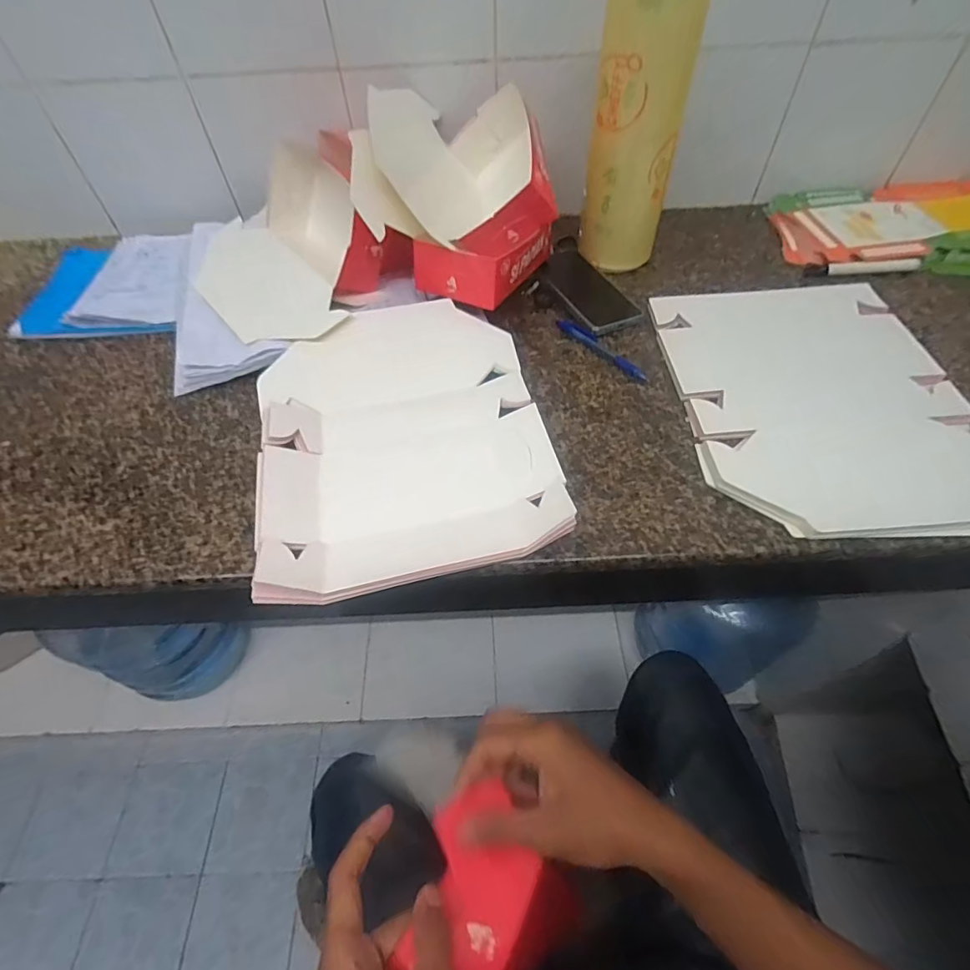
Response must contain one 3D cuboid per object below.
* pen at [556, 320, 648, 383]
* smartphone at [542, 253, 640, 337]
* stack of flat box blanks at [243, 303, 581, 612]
[{"bbox_3d":[0.138,-0.163,0.612,0.016,0.008,0.142,-34,61,-20],"label":"pen"},{"bbox_3d":[0.136,-0.257,0.674,0.076,0.012,0.164,-21,57,-12],"label":"smartphone"},{"bbox_3d":[-0.084,-0.056,0.521,0.272,0.042,0.325,-12,56,-6],"label":"stack of flat box blanks"}]

